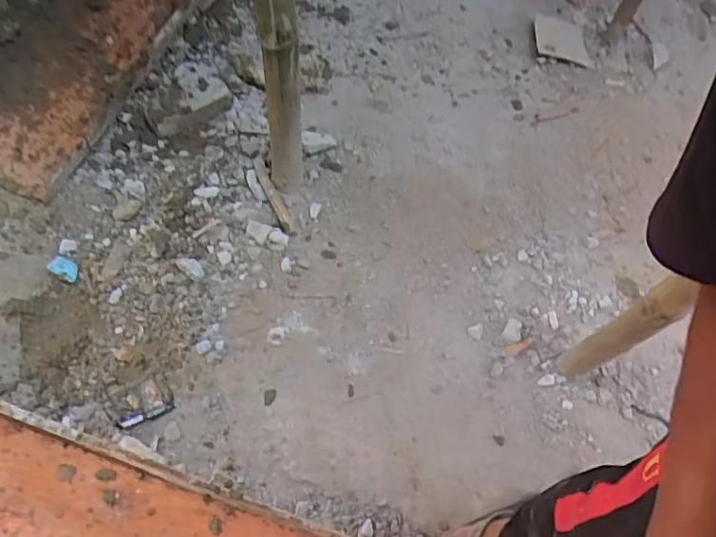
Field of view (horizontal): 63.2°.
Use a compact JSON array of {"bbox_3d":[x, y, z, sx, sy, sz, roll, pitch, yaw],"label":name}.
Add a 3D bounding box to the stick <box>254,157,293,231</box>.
[{"bbox_3d":[-0.205,-0.183,1.376,0.029,0.014,0.226,-20,63,-17],"label":"stick"}]

